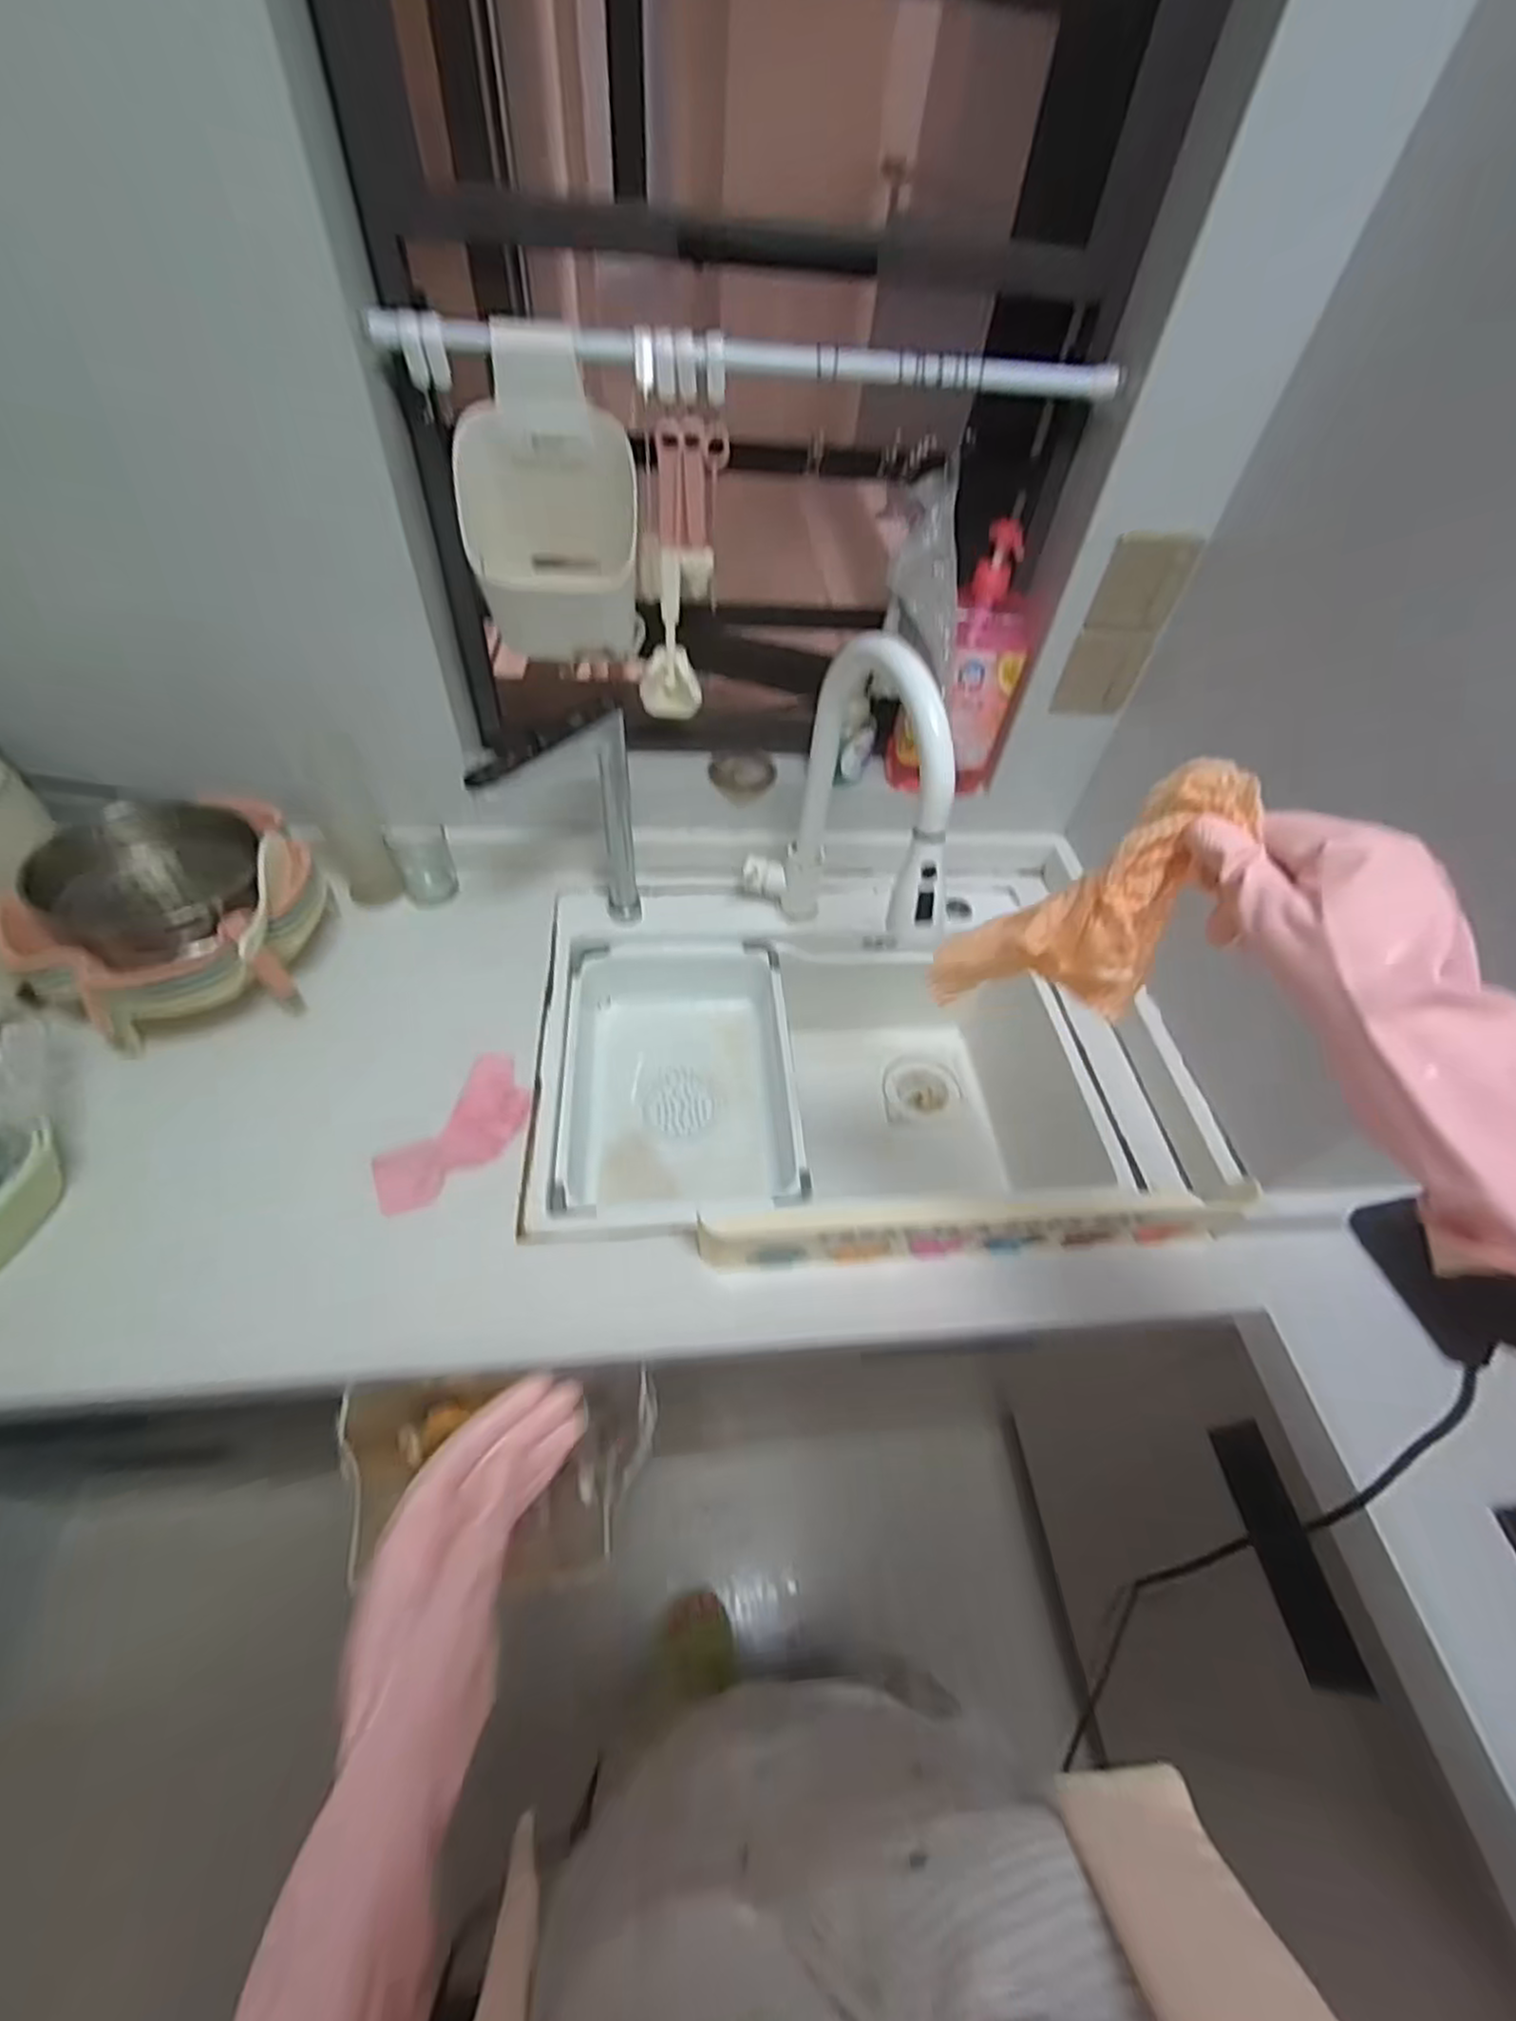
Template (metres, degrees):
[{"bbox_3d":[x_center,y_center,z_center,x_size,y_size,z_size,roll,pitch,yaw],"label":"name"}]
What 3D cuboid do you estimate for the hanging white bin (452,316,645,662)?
[{"bbox_3d":[-0.188,-0.469,0.672,0.150,0.240,0.116,0,52,-4],"label":"hanging white bin"}]

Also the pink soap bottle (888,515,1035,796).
[{"bbox_3d":[0.235,-0.376,0.813,0.126,0.281,0.082,-5,53,-8],"label":"pink soap bottle"}]

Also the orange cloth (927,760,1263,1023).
[{"bbox_3d":[0.190,-0.048,0.424,0.064,0.208,0.077,27,49,-20],"label":"orange cloth"}]

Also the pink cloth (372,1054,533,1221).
[{"bbox_3d":[-0.282,0.116,0.696,0.081,0.027,0.176,21,54,12],"label":"pink cloth"}]

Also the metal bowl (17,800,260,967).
[{"bbox_3d":[-0.575,-0.125,0.709,0.188,0.096,0.180,2,52,-3],"label":"metal bowl"}]

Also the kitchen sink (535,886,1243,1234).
[{"bbox_3d":[0.092,0.072,0.897,0.663,0.307,0.444,-1,53,-5],"label":"kitchen sink"}]

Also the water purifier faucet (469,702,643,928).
[{"bbox_3d":[-0.204,-0.178,0.781,0.156,0.277,0.030,-29,60,-24],"label":"water purifier faucet"}]

